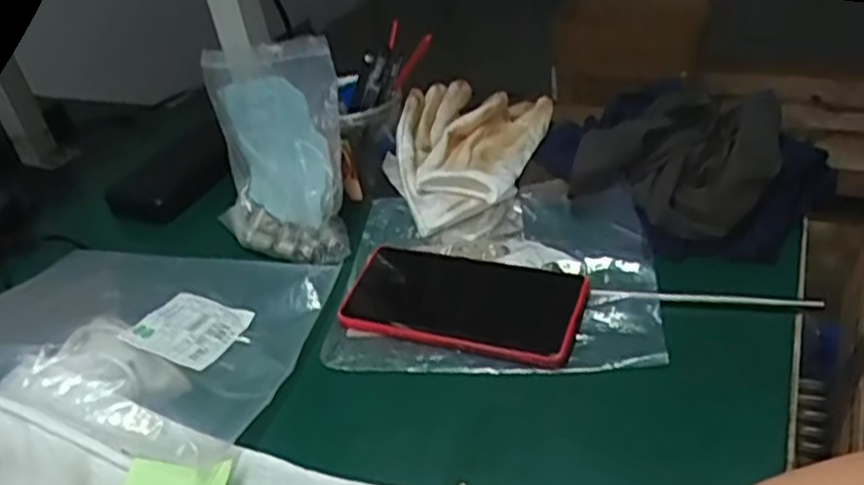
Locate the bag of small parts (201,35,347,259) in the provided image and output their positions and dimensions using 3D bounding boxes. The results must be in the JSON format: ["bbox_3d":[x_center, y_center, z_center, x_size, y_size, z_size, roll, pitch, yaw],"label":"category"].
[{"bbox_3d":[-0.129,-0.076,0.623,0.146,0.174,0.047,4,11,35],"label":"bag of small parts"}]

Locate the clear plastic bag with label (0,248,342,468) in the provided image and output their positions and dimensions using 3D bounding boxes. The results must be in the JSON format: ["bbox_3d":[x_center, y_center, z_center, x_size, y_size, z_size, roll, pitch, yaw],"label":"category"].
[{"bbox_3d":[-0.204,0.048,0.517,0.226,0.053,0.196,3,36,15],"label":"clear plastic bag with label"}]

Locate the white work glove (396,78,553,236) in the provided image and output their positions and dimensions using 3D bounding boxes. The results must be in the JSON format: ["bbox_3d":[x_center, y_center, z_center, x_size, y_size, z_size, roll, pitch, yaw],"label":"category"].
[{"bbox_3d":[0.036,-0.089,0.654,0.134,0.063,0.171,-2,35,8],"label":"white work glove"}]

